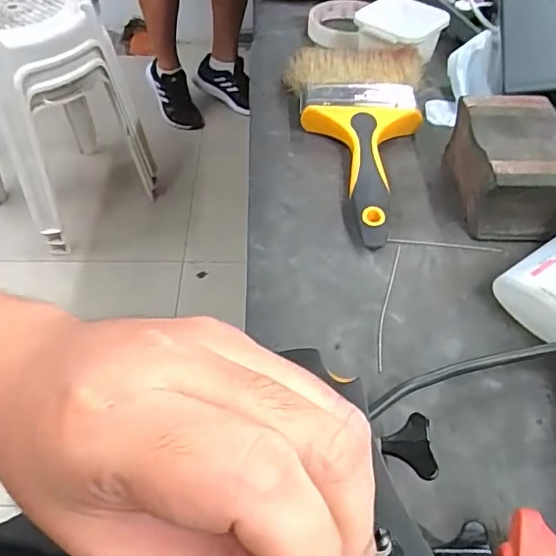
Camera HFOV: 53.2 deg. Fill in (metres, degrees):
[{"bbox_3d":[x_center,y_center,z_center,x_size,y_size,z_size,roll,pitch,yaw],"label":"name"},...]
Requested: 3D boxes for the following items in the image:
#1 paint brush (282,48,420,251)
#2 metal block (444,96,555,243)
[{"bbox_3d":[0.056,-0.115,0.446,0.113,0.033,0.222,5,49,6],"label":"paint brush"},{"bbox_3d":[0.165,-0.080,0.399,0.071,0.056,0.101,-2,48,0],"label":"metal block"}]

